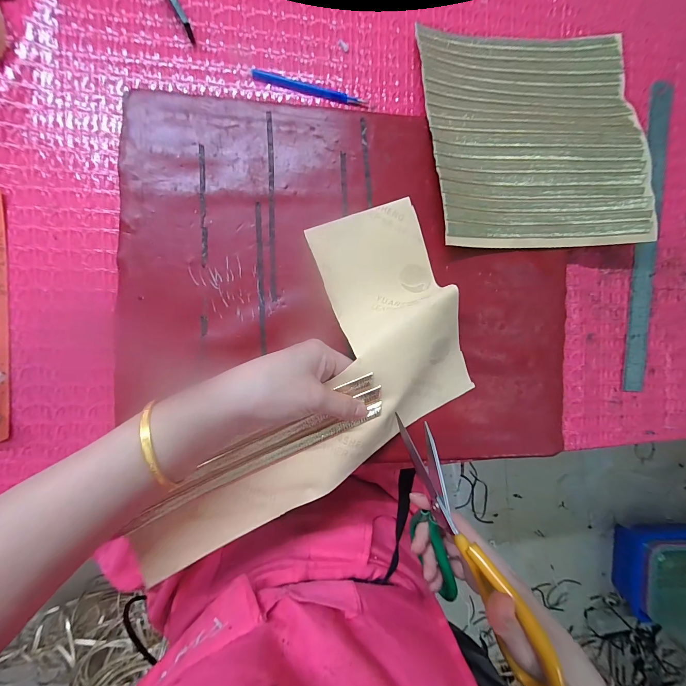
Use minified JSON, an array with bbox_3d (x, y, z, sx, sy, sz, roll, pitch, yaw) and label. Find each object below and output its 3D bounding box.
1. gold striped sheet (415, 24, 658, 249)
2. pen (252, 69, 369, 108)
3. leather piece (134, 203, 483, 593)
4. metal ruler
[{"bbox_3d":[0.181,-0.190,0.285,0.213,0.036,0.201,-6,93,-7],"label":"gold striped sheet"},{"bbox_3d":[-0.029,-0.230,0.276,0.104,0.004,0.009,10,91,-7],"label":"pen"},{"bbox_3d":[-0.007,0.048,0.243,0.175,0.035,0.332,37,82,-7],"label":"leather piece"},{"bbox_3d":[0.312,-0.110,0.313,0.030,0.005,0.315,6,91,-7],"label":"metal ruler"}]

